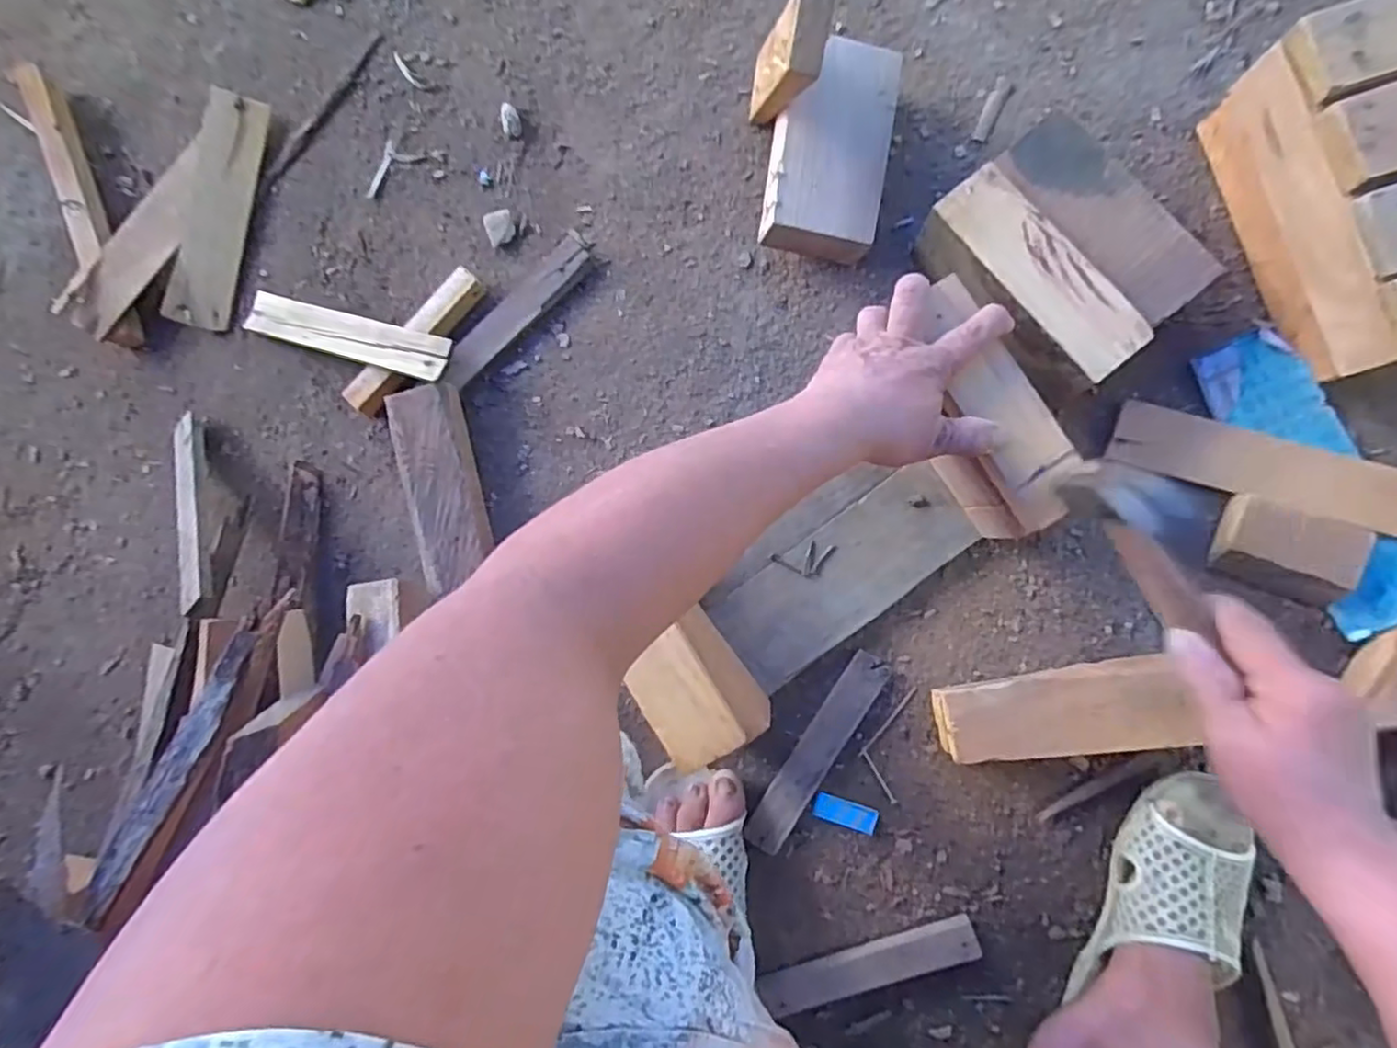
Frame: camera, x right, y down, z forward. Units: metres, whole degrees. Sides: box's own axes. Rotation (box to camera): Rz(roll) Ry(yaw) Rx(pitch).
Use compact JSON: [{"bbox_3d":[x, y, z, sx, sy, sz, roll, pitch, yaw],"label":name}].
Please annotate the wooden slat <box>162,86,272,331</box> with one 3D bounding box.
[{"bbox_3d":[-0.426,-0.277,0.583,0.056,0.015,0.207,8,87,6],"label":"wooden slat"}]

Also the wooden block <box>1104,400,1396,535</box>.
[{"bbox_3d":[0.407,-0.041,0.474,0.199,0.014,0.045,17,88,7],"label":"wooden block"}]

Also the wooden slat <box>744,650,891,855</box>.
[{"bbox_3d":[0.091,0.175,0.509,0.029,0.012,0.168,32,90,7],"label":"wooden slat"}]

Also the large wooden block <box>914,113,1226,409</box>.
[{"bbox_3d":[0.257,-0.186,0.476,0.136,0.070,0.158,-39,84,5],"label":"large wooden block"}]

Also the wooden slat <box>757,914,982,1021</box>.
[{"bbox_3d":[0.127,0.333,0.494,0.163,0.010,0.033,-22,69,7],"label":"wooden slat"}]

